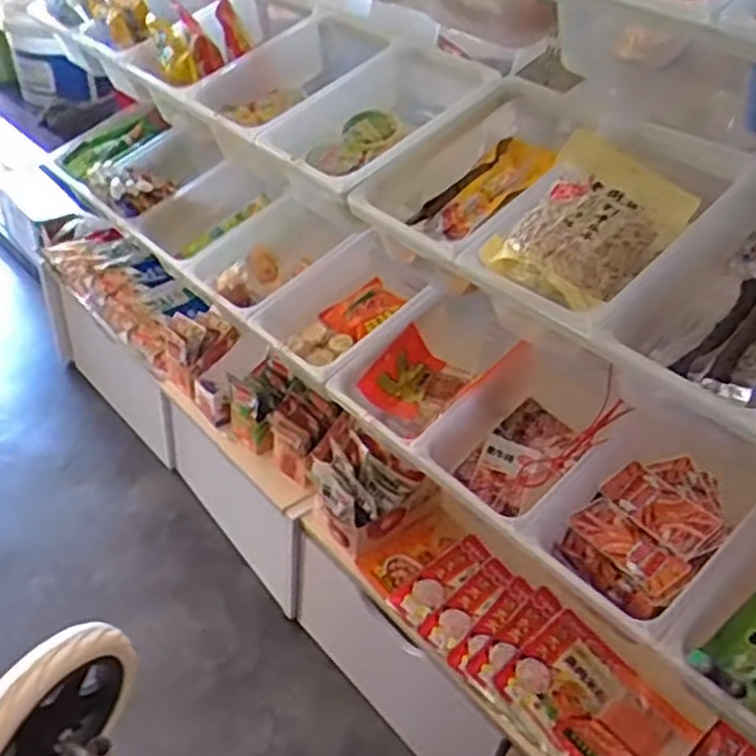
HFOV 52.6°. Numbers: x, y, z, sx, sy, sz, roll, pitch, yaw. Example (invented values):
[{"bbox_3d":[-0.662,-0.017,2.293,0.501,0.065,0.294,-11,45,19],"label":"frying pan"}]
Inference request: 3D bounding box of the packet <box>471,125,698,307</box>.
[{"bbox_3d":[0.251,-0.180,0.890,0.171,0.040,0.244,39,65,4],"label":"packet"}]

